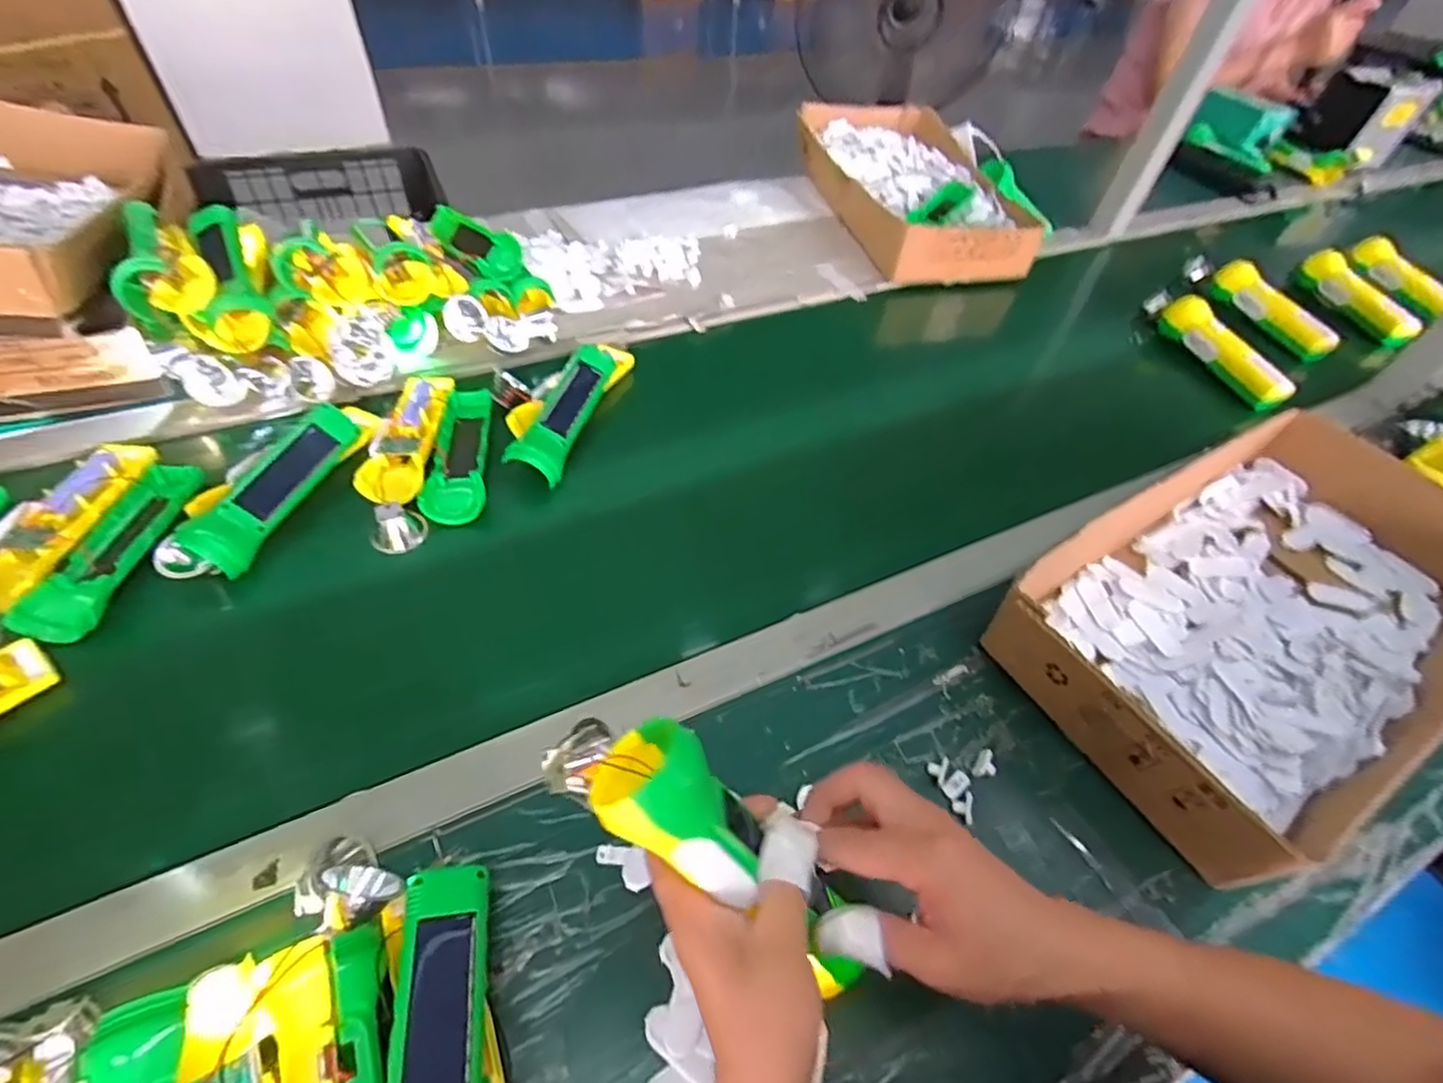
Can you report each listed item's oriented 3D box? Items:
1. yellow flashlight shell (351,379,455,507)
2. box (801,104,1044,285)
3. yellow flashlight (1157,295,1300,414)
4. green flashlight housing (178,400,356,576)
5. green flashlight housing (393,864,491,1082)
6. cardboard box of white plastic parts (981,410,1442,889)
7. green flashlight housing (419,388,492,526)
[{"bbox_3d":[-0.292,-0.101,0.583,0.051,0.022,0.167,0,53,-4],"label":"yellow flashlight shell"},{"bbox_3d":[0.275,-0.526,0.932,0.225,0.074,0.421,-11,53,-14],"label":"box"},{"bbox_3d":[0.631,-0.242,0.785,0.044,0.048,0.210,-7,52,-11],"label":"yellow flashlight"},{"bbox_3d":[-0.370,-0.049,0.524,0.038,0.033,0.164,15,53,8],"label":"green flashlight housing"},{"bbox_3d":[-0.137,0.248,0.298,0.048,0.026,0.164,4,46,-25],"label":"green flashlight housing"},{"bbox_3d":[0.431,0.047,0.501,0.433,0.093,0.216,-28,59,-23],"label":"cardboard box of white plastic parts"},{"bbox_3d":[-0.243,-0.084,0.584,0.047,0.022,0.164,-5,53,-7],"label":"green flashlight housing"}]

